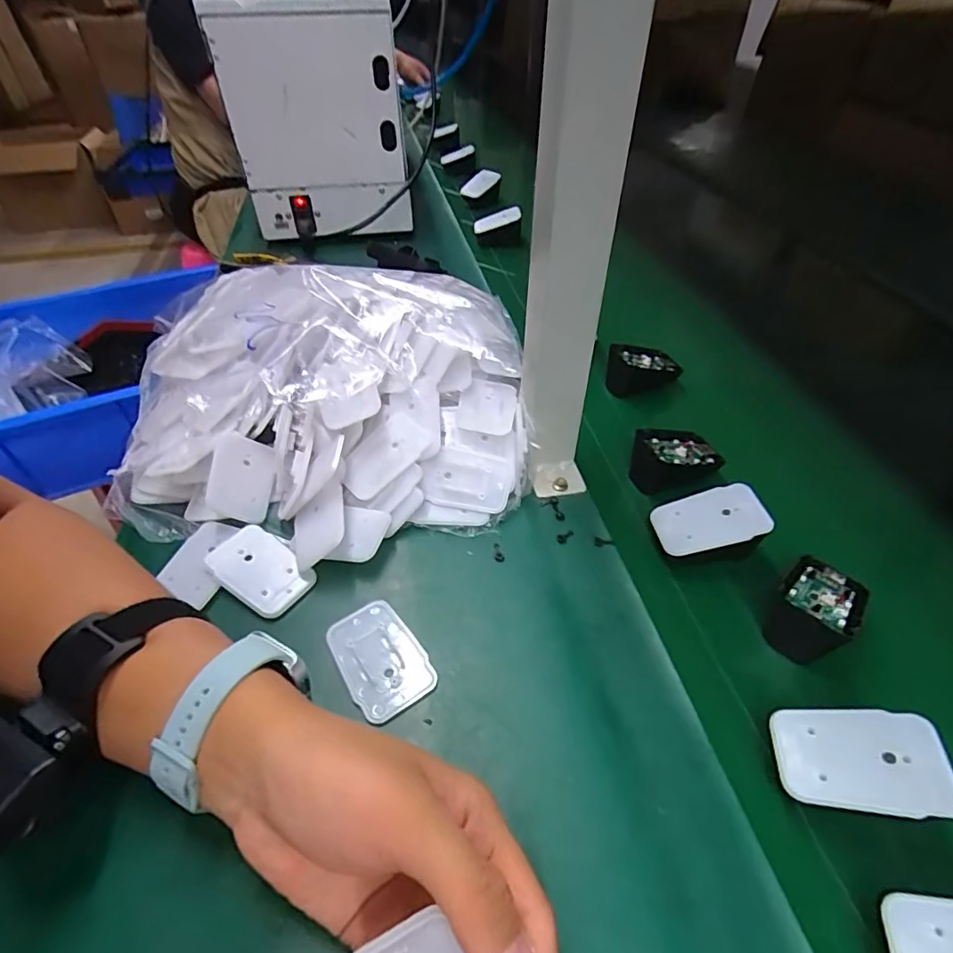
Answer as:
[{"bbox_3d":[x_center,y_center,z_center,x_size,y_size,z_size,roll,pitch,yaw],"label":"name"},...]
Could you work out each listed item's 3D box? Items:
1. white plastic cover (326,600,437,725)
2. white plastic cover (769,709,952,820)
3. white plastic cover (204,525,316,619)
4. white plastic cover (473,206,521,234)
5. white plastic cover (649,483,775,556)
[{"bbox_3d":[-0.057,0.105,0.305,0.043,0.005,0.067,-28,51,-24],"label":"white plastic cover"},{"bbox_3d":[0.179,0.132,0.245,0.068,0.004,0.043,-6,45,21],"label":"white plastic cover"},{"bbox_3d":[-0.144,0.059,0.345,0.070,0.008,0.044,30,53,27],"label":"white plastic cover"},{"bbox_3d":[0.027,-0.370,0.759,0.081,0.017,0.013,-1,38,38],"label":"white plastic cover"},{"bbox_3d":[0.154,0.029,0.348,0.068,0.004,0.041,-17,48,11],"label":"white plastic cover"}]

